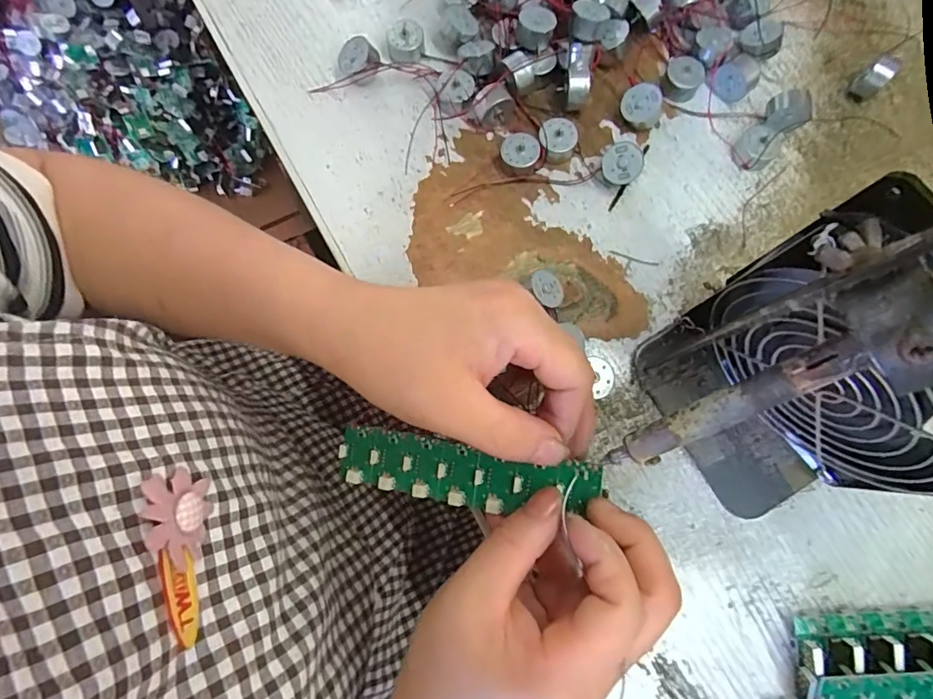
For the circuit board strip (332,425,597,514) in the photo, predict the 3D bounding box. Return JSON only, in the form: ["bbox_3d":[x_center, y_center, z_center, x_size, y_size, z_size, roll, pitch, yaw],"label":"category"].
[{"bbox_3d":[-0.005,0.061,0.244,0.134,0.007,0.030,3,77,21],"label":"circuit board strip"}]

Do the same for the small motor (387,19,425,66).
[{"bbox_3d":[-0.038,-0.194,0.315,0.023,0.014,0.023,-11,78,-3],"label":"small motor"}]

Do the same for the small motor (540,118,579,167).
[{"bbox_3d":[0.056,-0.128,0.305,0.022,0.014,0.024,0,78,0],"label":"small motor"}]

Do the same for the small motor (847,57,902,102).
[{"bbox_3d":[0.252,-0.167,0.306,0.014,0.032,0.015,-42,81,-9],"label":"small motor"}]

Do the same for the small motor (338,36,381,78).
[{"bbox_3d":[-0.067,-0.180,0.311,0.025,0.019,0.022,-15,78,-4],"label":"small motor"}]

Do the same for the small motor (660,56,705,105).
[{"bbox_3d":[0.138,-0.172,0.314,0.023,0.014,0.024,0,78,0],"label":"small motor"}]

